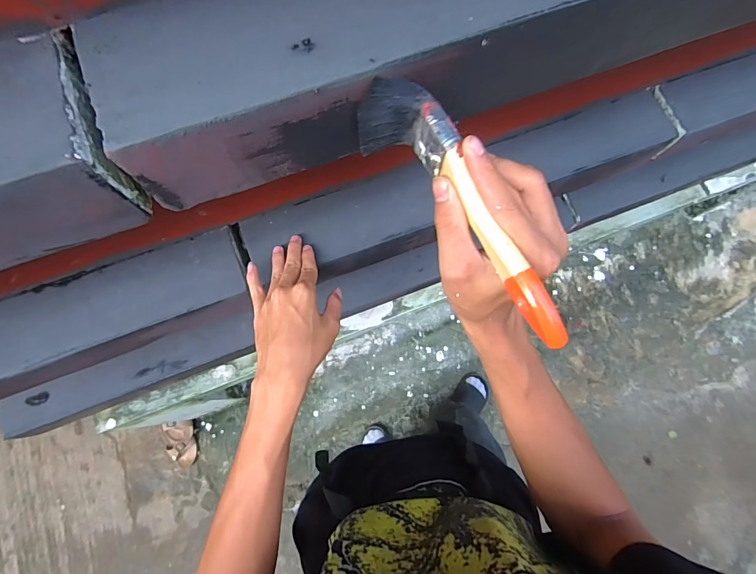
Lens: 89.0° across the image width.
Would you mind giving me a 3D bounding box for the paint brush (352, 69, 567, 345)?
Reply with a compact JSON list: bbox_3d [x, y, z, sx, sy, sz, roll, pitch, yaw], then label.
[{"bbox_3d":[0.054,-0.041,0.242,0.041,0.055,0.181,-32,85,-7],"label":"paint brush"}]

